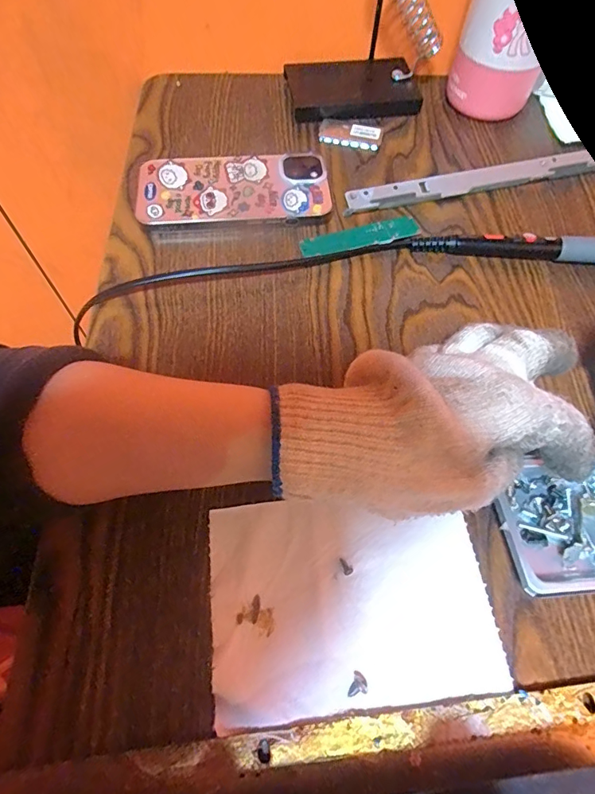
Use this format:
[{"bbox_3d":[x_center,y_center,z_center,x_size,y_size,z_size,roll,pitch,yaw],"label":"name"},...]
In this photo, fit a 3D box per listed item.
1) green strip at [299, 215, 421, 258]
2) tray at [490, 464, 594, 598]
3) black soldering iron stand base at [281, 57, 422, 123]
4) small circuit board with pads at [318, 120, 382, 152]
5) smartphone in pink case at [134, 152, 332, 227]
[{"bbox_3d":[0.045,-0.115,0.321,0.084,0.004,0.018,-14,75,-4],"label":"green strip"},{"bbox_3d":[0.141,0.066,0.228,0.073,0.017,0.062,-6,64,-4],"label":"tray"},{"bbox_3d":[0.052,-0.278,0.404,0.114,0.018,0.073,-9,65,-6],"label":"black soldering iron stand base"},{"bbox_3d":[0.045,-0.225,0.382,0.053,0.005,0.026,4,64,1],"label":"small circuit board with pads"},{"bbox_3d":[-0.048,-0.155,0.336,0.141,0.013,0.067,-7,65,-5],"label":"smartphone in pink case"}]

